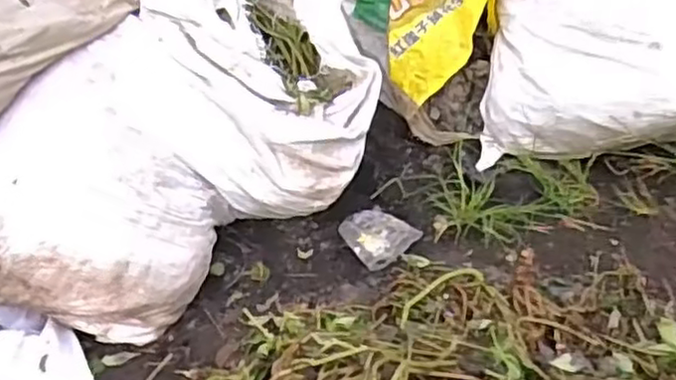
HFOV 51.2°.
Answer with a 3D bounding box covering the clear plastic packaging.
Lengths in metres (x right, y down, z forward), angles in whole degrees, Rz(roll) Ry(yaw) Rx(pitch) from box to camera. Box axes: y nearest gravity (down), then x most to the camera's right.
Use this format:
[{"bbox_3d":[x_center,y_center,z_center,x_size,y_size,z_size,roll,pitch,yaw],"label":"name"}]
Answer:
[{"bbox_3d":[0.069,0.084,1.307,0.122,0.036,0.125,-27,37,-32],"label":"clear plastic packaging"}]

